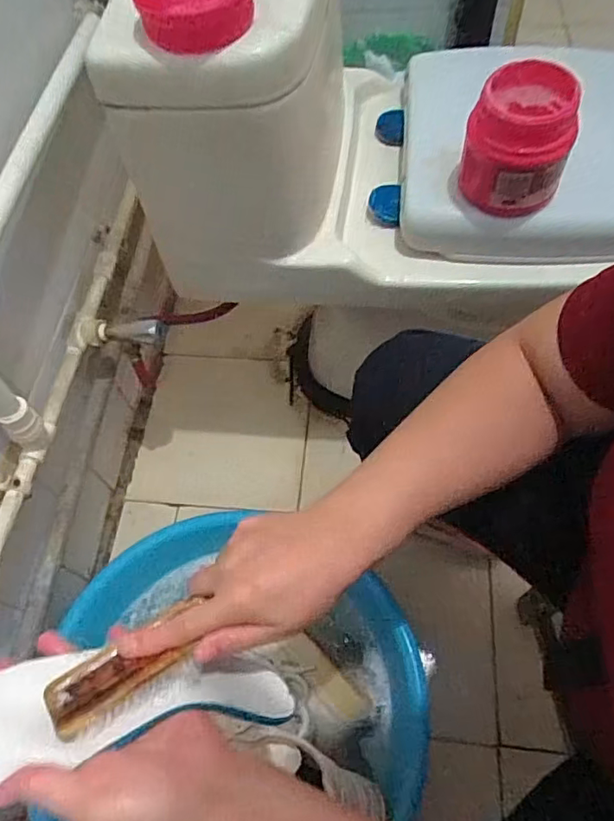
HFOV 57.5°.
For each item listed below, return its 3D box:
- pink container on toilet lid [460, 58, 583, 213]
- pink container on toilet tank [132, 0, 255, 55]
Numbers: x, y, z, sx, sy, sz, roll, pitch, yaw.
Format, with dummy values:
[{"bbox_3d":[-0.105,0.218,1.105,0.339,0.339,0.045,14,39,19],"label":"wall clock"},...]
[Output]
[{"bbox_3d":[0.209,-0.267,0.553,0.097,0.108,0.098,15,63,13],"label":"pink container on toilet lid"},{"bbox_3d":[-0.089,-0.325,0.454,0.091,0.040,0.095,-7,60,1],"label":"pink container on toilet tank"}]

